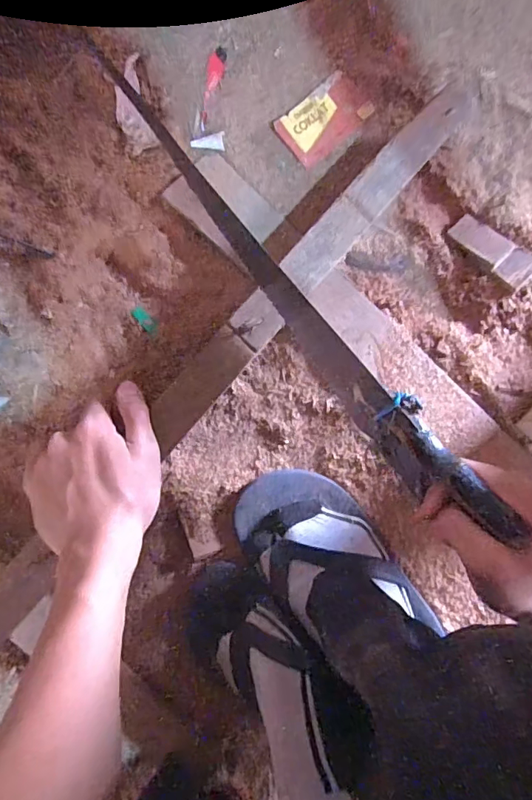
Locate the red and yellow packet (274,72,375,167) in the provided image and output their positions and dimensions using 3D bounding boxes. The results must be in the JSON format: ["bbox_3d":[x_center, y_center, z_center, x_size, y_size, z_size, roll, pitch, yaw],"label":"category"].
[{"bbox_3d":[0.057,-0.269,0.471,0.092,0.011,0.053,-42,92,-1],"label":"red and yellow packet"}]

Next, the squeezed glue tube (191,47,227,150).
[{"bbox_3d":[-0.045,-0.277,0.456,0.029,0.012,0.094,12,90,-2],"label":"squeezed glue tube"}]

